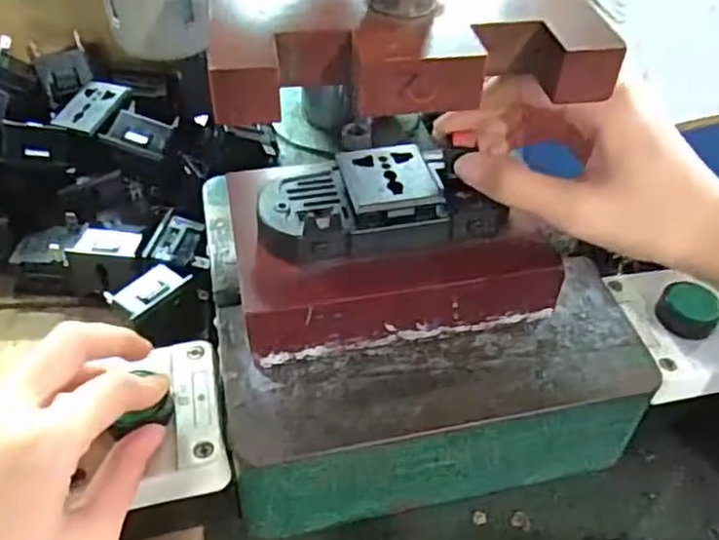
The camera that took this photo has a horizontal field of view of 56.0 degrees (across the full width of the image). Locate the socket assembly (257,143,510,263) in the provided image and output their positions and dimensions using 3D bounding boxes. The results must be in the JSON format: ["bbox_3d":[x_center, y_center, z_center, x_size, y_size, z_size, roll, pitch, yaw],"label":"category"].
[{"bbox_3d":[0.008,-0.032,0.303,0.104,0.021,0.050,-13,53,-12],"label":"socket assembly"}]

